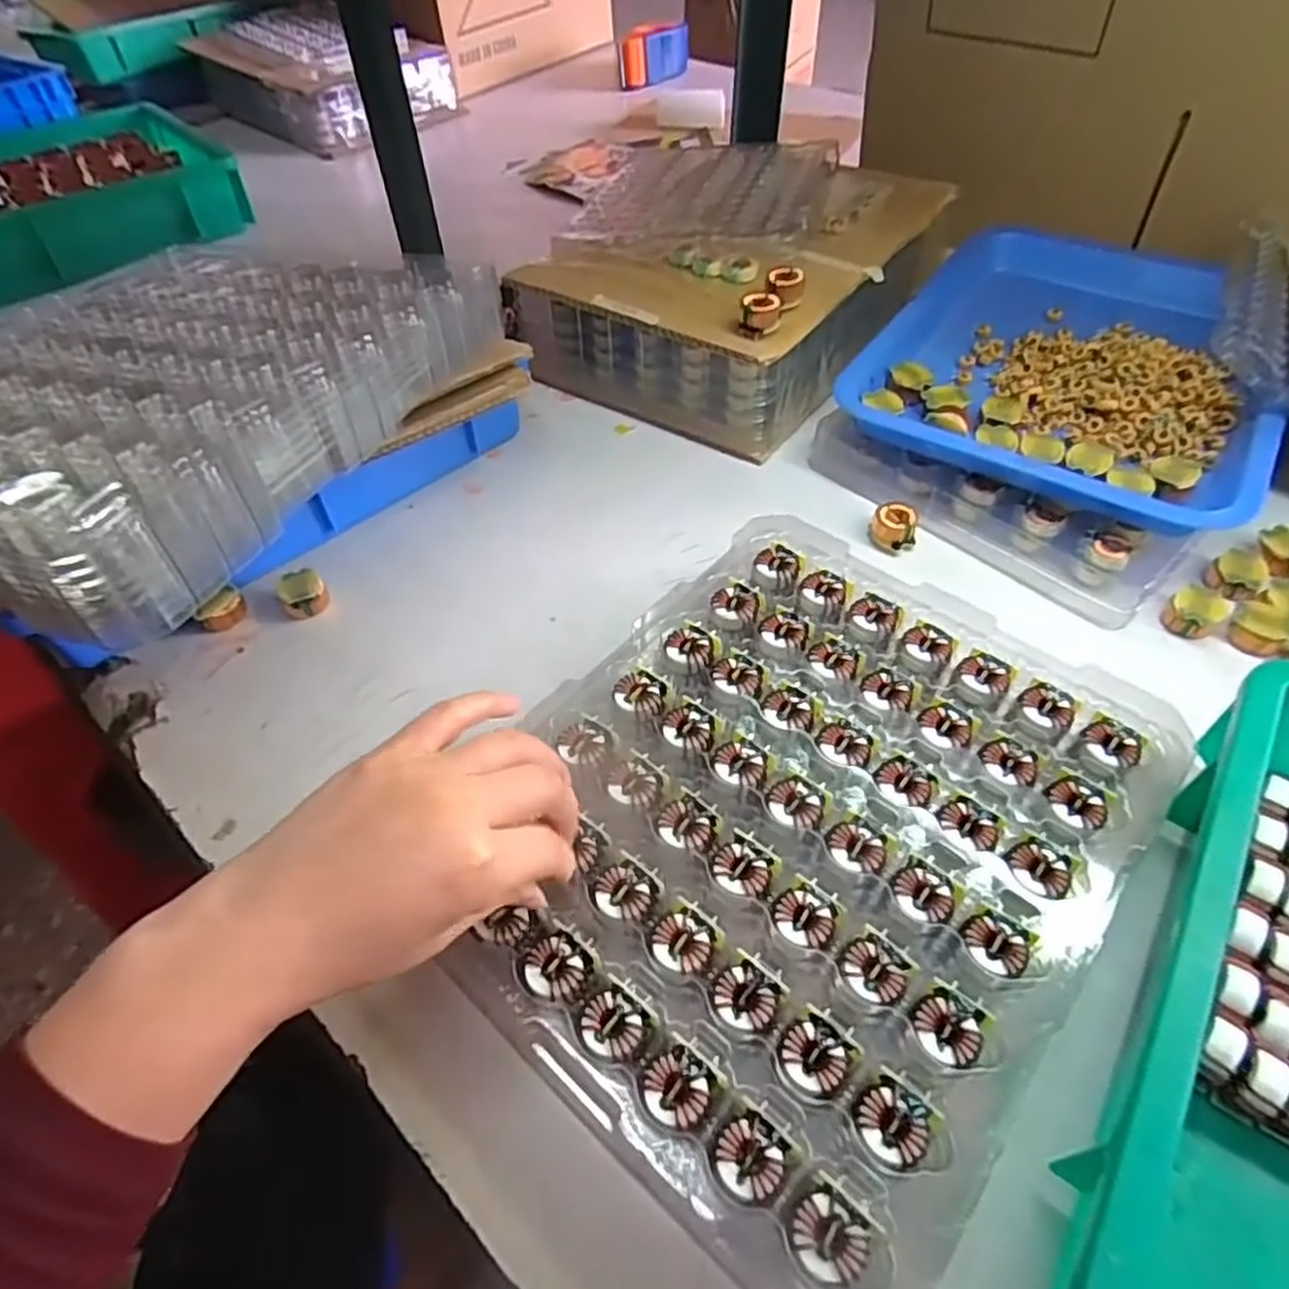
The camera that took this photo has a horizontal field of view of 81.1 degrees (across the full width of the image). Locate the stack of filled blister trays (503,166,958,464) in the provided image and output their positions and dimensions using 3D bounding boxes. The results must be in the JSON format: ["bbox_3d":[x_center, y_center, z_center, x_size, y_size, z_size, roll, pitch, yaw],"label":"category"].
[{"bbox_3d":[0.090,-0.309,0.653,0.255,0.113,0.318,29,56,23],"label":"stack of filled blister trays"}]

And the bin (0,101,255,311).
[{"bbox_3d":[-0.715,-0.495,0.843,0.429,0.076,0.324,-37,58,-25],"label":"bin"}]

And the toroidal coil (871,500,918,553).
[{"bbox_3d":[0.166,-0.079,0.501,0.028,0.022,0.027,-1,51,2],"label":"toroidal coil"}]

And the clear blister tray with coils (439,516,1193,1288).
[{"bbox_3d":[0.075,0.066,0.345,0.248,0.026,0.316,34,55,24],"label":"clear blister tray with coils"}]

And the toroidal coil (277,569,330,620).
[{"bbox_3d":[-0.218,-0.033,0.484,0.027,0.020,0.024,-21,53,-14],"label":"toroidal coil"}]

